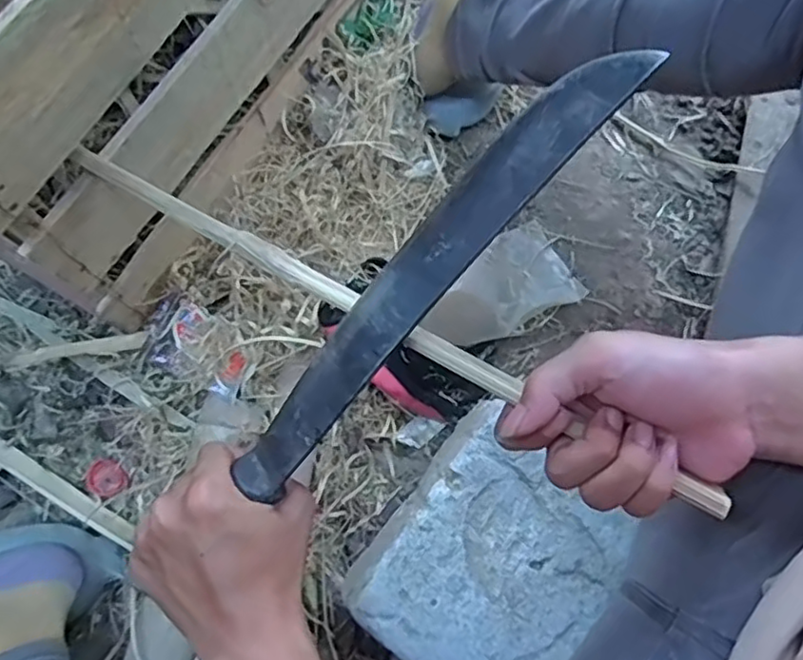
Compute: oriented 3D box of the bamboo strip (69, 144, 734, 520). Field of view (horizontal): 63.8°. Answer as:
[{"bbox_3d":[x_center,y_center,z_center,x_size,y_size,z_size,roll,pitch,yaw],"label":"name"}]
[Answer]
[{"bbox_3d":[-0.020,-0.012,0.346,0.400,0.006,0.015,29,58,13],"label":"bamboo strip"}]

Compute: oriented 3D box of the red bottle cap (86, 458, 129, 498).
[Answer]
[{"bbox_3d":[-0.266,0.134,0.583,0.034,0.009,0.033,0,78,0],"label":"red bottle cap"}]

